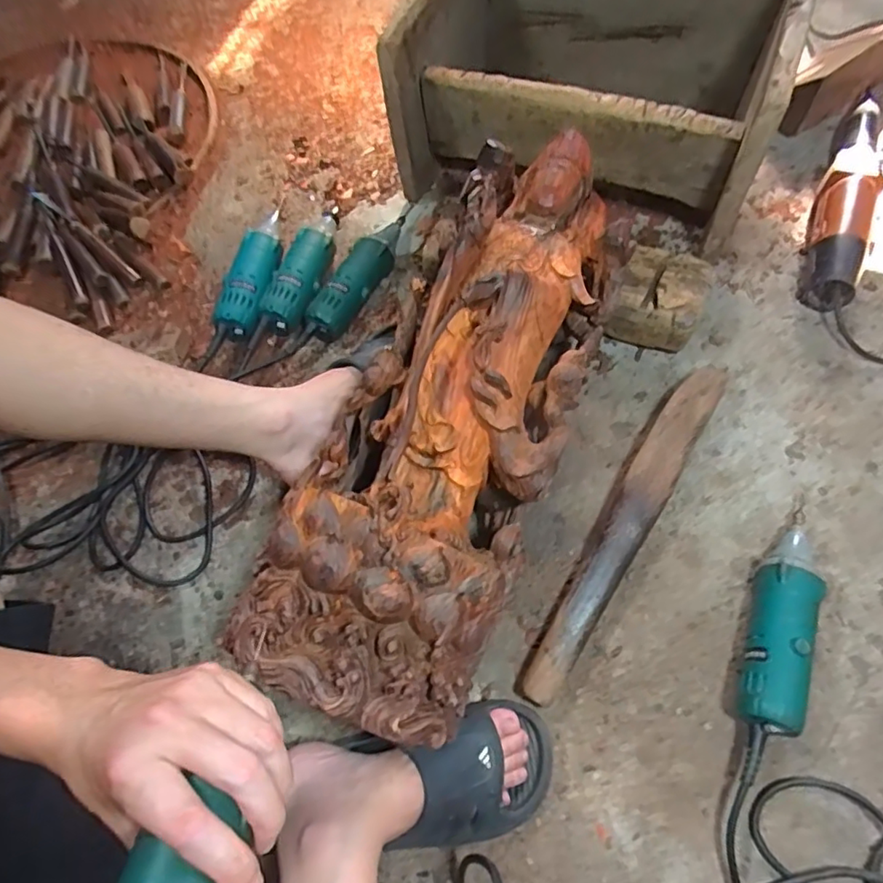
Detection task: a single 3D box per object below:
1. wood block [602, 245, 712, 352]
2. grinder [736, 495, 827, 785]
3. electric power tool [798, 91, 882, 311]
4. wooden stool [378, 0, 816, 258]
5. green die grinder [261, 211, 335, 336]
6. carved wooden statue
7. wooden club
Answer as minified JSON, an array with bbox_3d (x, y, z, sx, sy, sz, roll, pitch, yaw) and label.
[{"bbox_3d":[0.254,-0.164,0.682,0.105,0.071,0.104,19,70,12],"label":"wood block"},{"bbox_3d":[0.310,0.167,0.531,0.052,0.060,0.269,21,71,13],"label":"grinder"},{"bbox_3d":[0.517,-0.317,0.735,0.064,0.056,0.341,19,70,12],"label":"electric power tool"},{"bbox_3d":[0.185,-0.445,0.717,0.408,0.235,0.305,21,71,13],"label":"wooden stool"},{"bbox_3d":[-0.182,-0.219,0.759,0.060,0.059,0.179,5,68,7],"label":"green die grinder"},{"bbox_3d":[0.017,-0.040,0.542,0.204,0.144,0.557,20,70,13],"label":"carved wooden statue"},{"bbox_3d":[0.190,0.083,0.596,0.047,0.053,0.393,29,73,16],"label":"wooden club"}]

